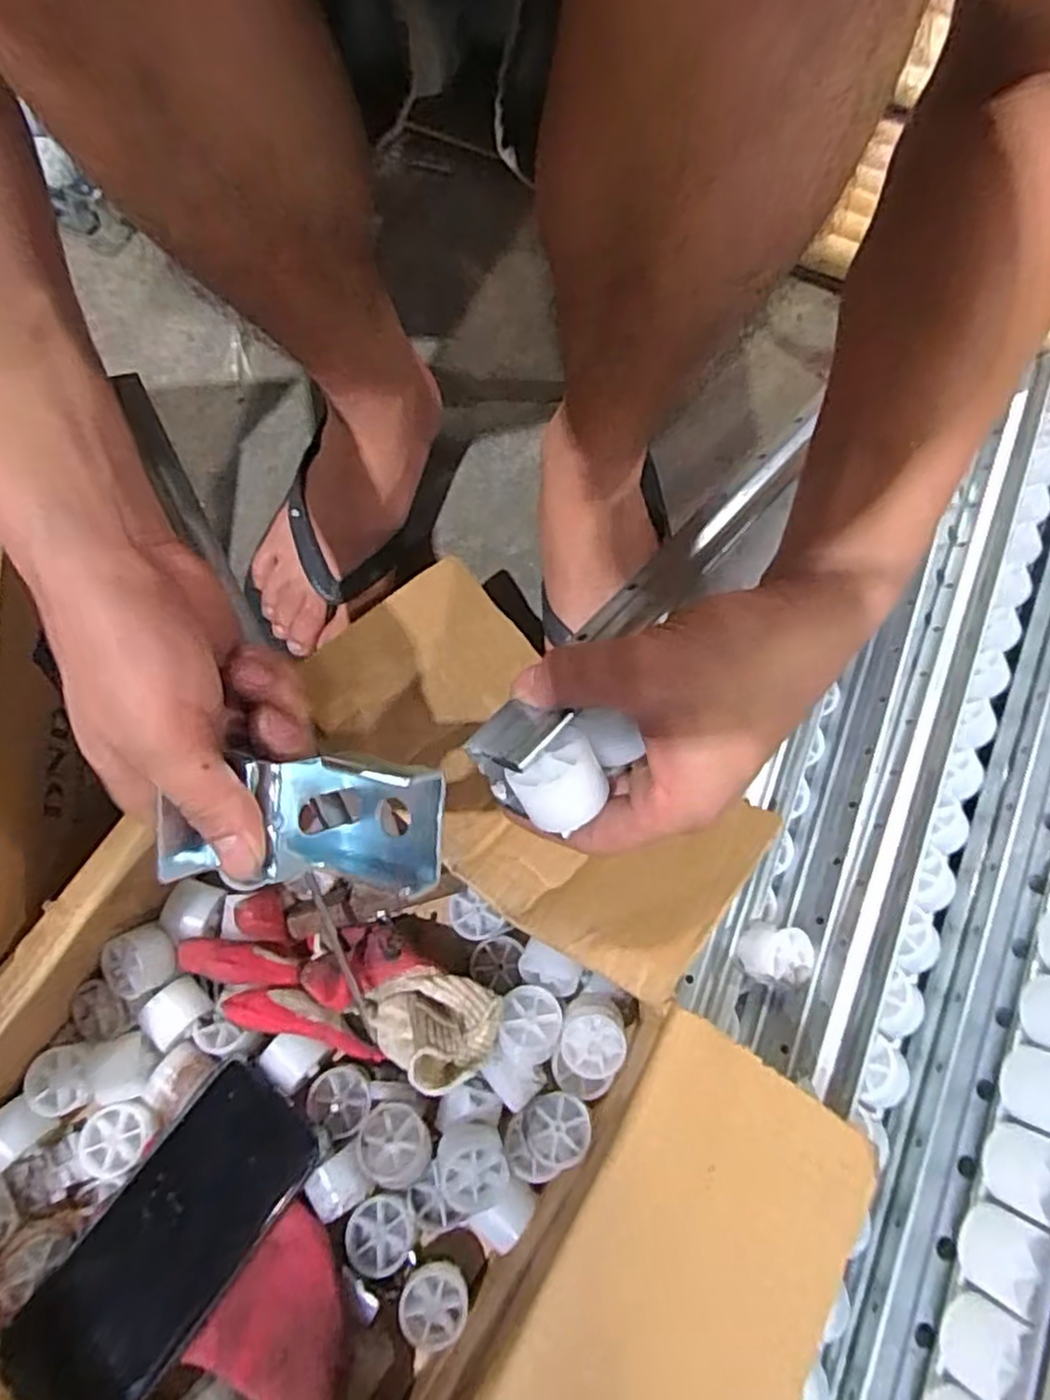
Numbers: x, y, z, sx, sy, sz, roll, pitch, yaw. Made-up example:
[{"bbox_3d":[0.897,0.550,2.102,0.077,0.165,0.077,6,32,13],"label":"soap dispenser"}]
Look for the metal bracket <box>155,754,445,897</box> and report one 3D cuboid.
[{"bbox_3d":[-0.081,0.045,0.273,0.097,0.032,0.049,2,73,0],"label":"metal bracket"}]

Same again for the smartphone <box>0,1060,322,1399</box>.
[{"bbox_3d":[-0.183,0.279,0.366,0.076,0.016,0.170,36,76,10],"label":"smartphone"}]

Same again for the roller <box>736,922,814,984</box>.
[{"bbox_3d":[0.139,0.142,0.404,0.040,0.032,0.030,11,73,3],"label":"roller"}]

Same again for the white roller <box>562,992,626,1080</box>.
[{"bbox_3d":[0.036,0.183,0.393,0.033,0.021,0.039,-5,73,-2],"label":"white roller"}]

